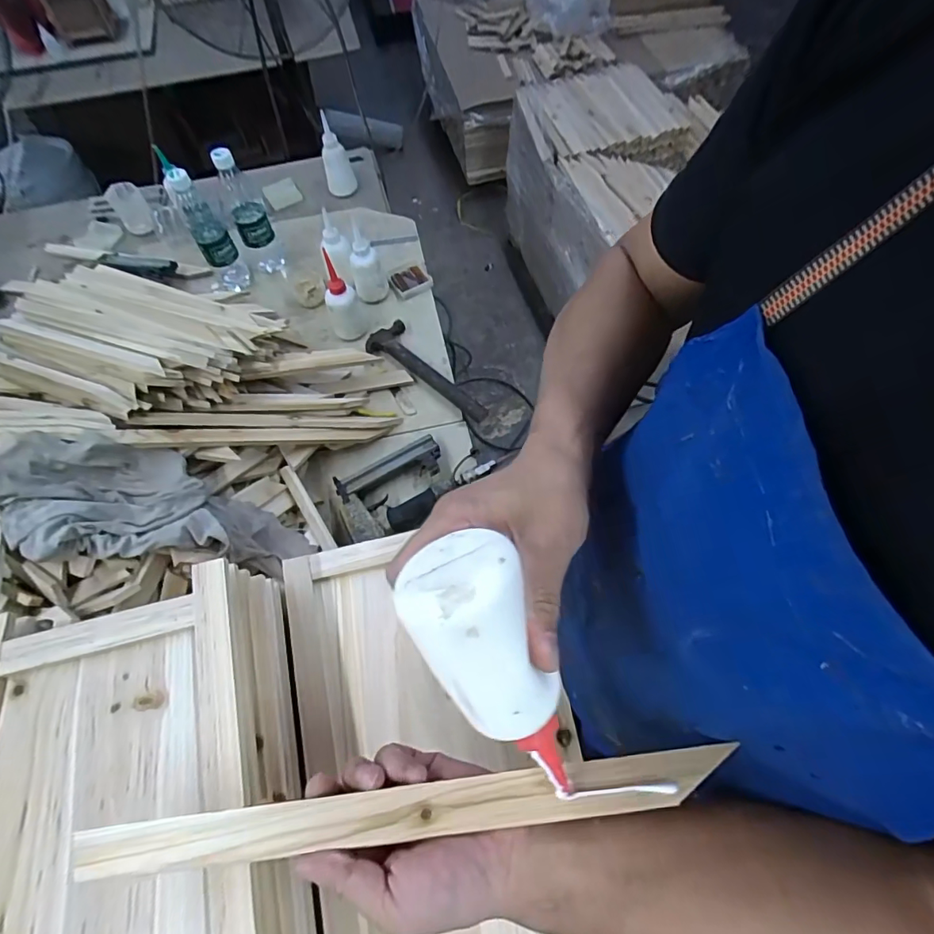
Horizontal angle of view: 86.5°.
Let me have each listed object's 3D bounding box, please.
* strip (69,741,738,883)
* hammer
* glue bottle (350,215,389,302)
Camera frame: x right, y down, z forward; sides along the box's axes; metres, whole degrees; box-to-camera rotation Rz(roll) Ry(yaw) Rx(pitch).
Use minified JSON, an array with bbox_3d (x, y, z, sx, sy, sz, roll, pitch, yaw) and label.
[{"bbox_3d":[-0.043,0.208,0.300,0.390,0.007,0.025,-9,62,1],"label":"strip"},{"bbox_3d":[-0.075,-0.167,0.876,0.076,0.024,0.273,-38,68,-17],"label":"hammer"},{"bbox_3d":[-0.187,-0.379,0.929,0.060,0.137,0.054,-10,63,-4],"label":"glue bottle"}]

